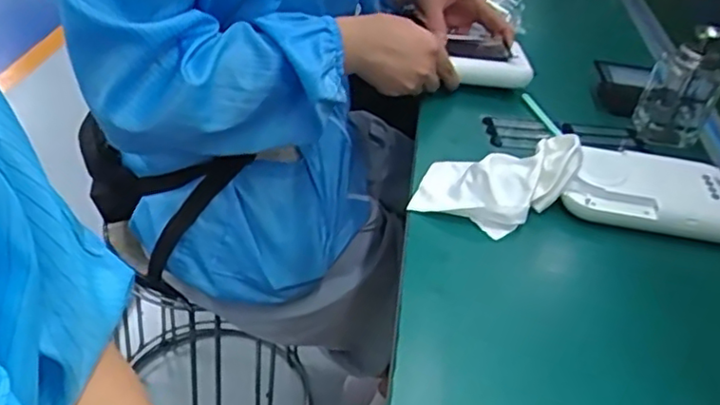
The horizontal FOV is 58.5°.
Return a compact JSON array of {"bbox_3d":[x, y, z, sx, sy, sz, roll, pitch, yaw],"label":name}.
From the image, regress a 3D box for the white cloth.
[{"bbox_3d":[0.116,-0.014,0.530,0.144,0.025,0.081,-14,49,-2],"label":"white cloth"}]

